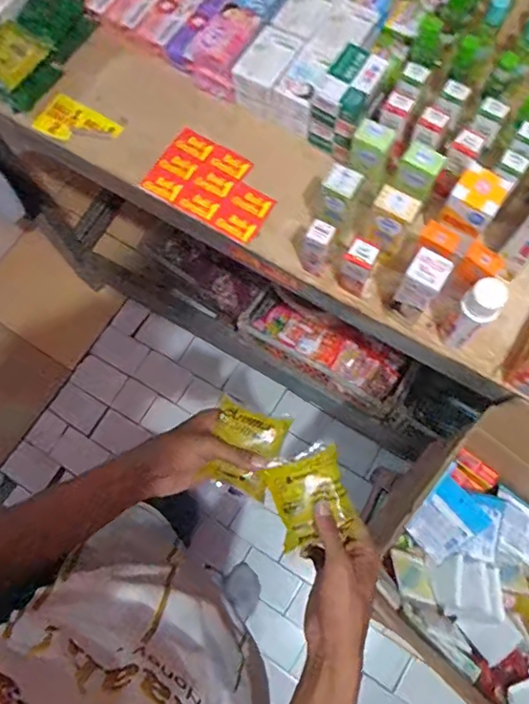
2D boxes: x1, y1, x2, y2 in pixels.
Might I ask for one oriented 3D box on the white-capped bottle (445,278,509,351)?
[{"bbox_3d":[0.231,-0.038,0.607,0.038,0.131,0.036,-1,72,2],"label":"white-capped bottle"}]

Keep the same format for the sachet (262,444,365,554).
[{"bbox_3d":[0.044,0.141,0.514,0.071,0.023,0.077,-19,73,-4],"label":"sachet"}]

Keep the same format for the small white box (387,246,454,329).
[{"bbox_3d":[0.175,-0.069,0.616,0.042,0.113,0.045,32,76,11],"label":"small white box"}]

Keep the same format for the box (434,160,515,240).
[{"bbox_3d":[0.246,-0.176,0.633,0.061,0.071,0.054,32,76,11],"label":"box"}]

